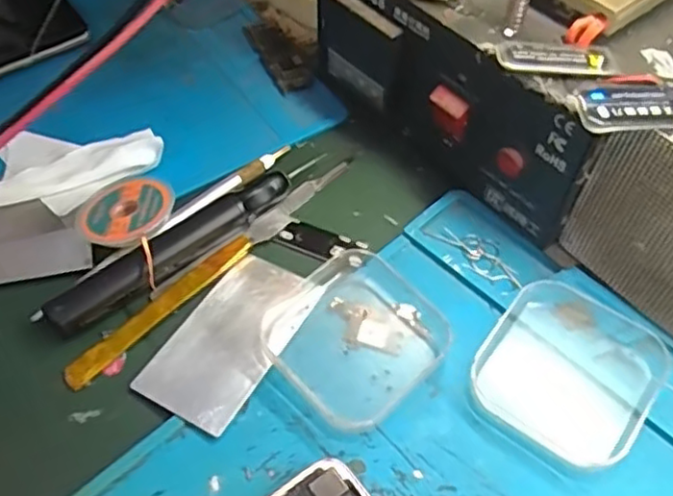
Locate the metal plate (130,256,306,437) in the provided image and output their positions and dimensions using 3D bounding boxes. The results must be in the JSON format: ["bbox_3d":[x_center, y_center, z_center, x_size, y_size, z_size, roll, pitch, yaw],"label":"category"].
[{"bbox_3d":[-0.044,0.037,0.282,0.046,0.004,0.079,23,55,24],"label":"metal plate"}]

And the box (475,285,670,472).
[{"bbox_3d":[0.095,0.047,0.268,0.064,0.013,0.070,30,59,21],"label":"box"}]

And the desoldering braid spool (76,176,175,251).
[{"bbox_3d":[-0.098,-0.018,0.310,0.043,0.008,0.043,0,53,0],"label":"desoldering braid spool"}]

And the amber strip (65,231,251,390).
[{"bbox_3d":[-0.076,0.026,0.291,0.097,0.006,0.010,-39,62,-25],"label":"amber strip"}]

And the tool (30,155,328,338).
[{"bbox_3d":[-0.066,-0.005,0.305,0.141,0.018,0.019,-33,60,-22],"label":"tool"}]

